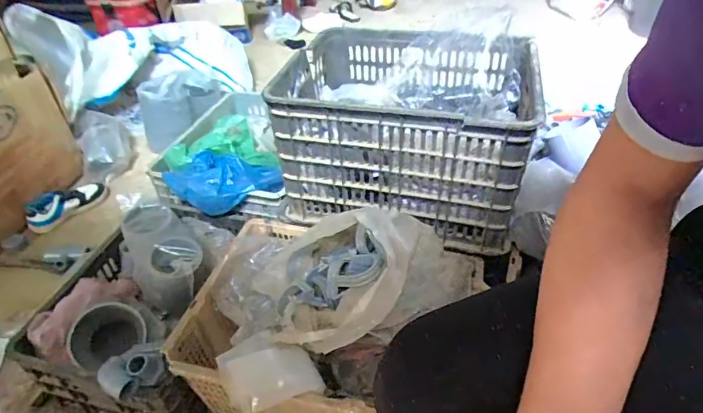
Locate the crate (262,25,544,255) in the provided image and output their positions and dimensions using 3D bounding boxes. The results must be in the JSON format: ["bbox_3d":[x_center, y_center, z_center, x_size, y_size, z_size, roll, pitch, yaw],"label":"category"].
[{"bbox_3d":[0.104,-0.164,0.879,0.436,0.249,0.353,9,41,16],"label":"crate"}]

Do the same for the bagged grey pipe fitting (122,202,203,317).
[{"bbox_3d":[-0.381,0.112,0.917,0.127,0.153,0.217,-25,44,-24],"label":"bagged grey pipe fitting"}]

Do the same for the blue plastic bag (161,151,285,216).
[{"bbox_3d":[-0.291,-0.055,1.016,0.260,0.102,0.163,-14,40,-11],"label":"blue plastic bag"}]

